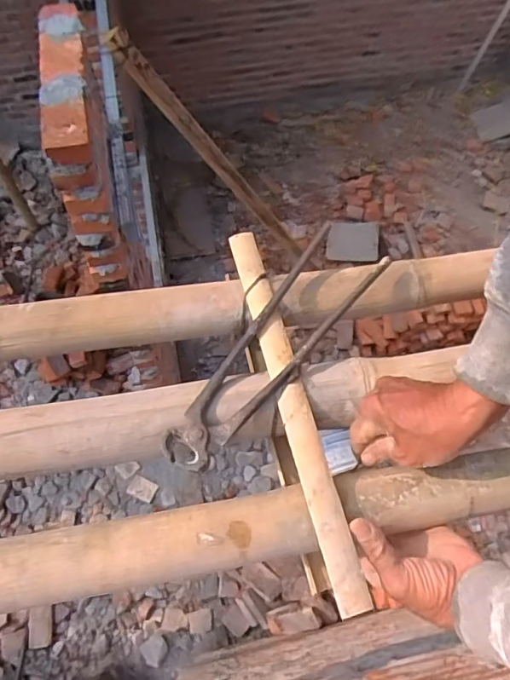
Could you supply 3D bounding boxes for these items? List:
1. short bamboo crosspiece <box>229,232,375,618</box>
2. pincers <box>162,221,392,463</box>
[{"bbox_3d":[0.032,0.046,0.501,0.029,0.030,0.393,-12,64,-7],"label":"short bamboo crosspiece"},{"bbox_3d":[0.024,0.005,0.510,0.077,0.017,0.292,33,67,15],"label":"pincers"}]

